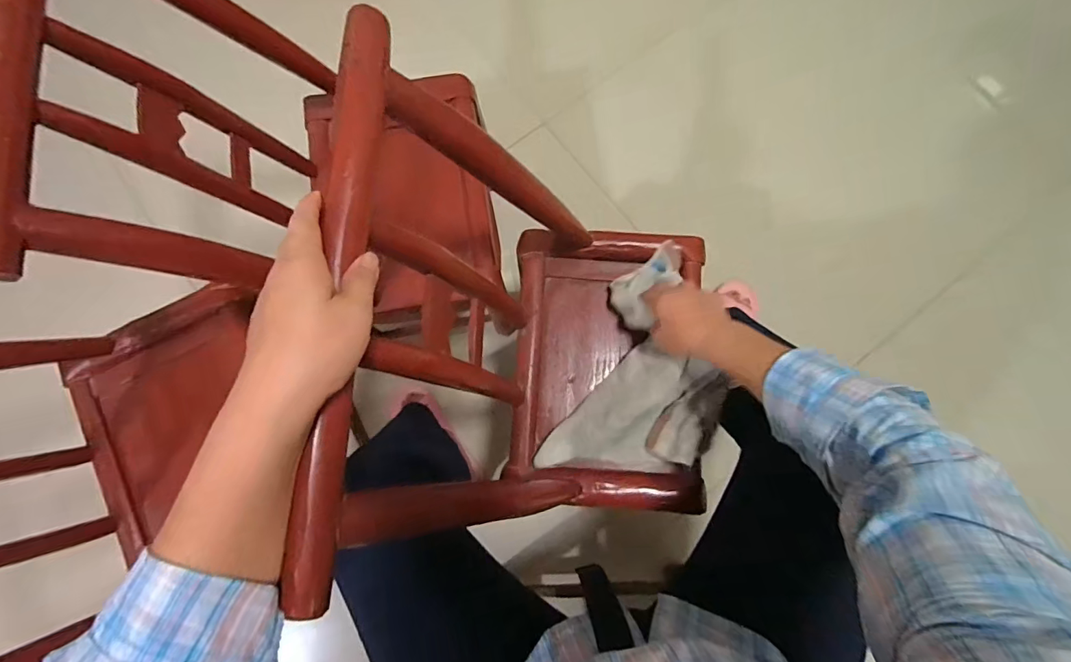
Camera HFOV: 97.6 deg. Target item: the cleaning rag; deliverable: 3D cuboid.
[{"bbox_3d":[0.152,0.050,0.593,0.174,0.067,0.317,25,80,5],"label":"cleaning rag"}]

